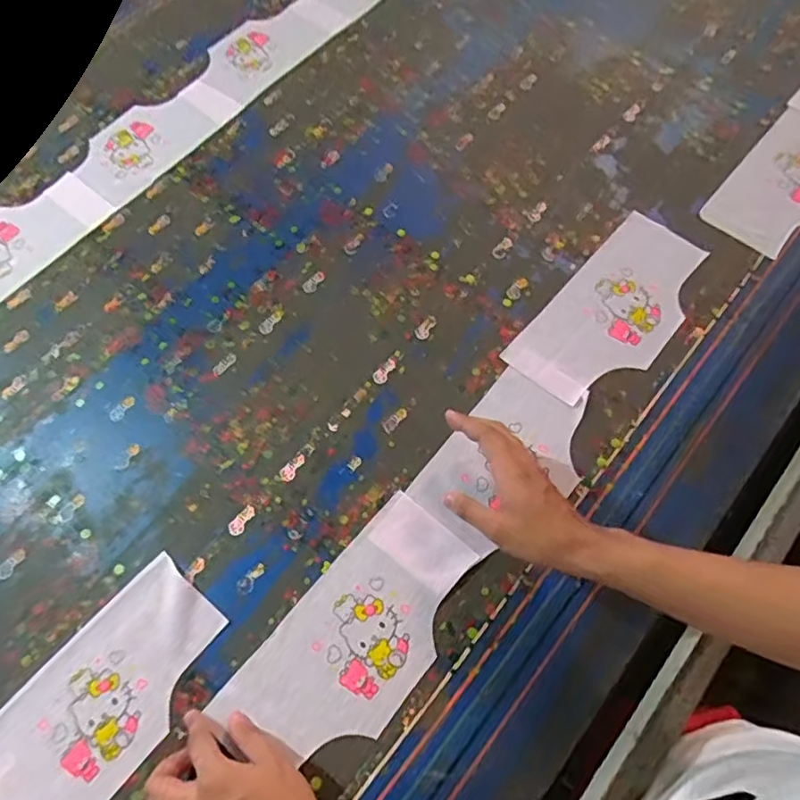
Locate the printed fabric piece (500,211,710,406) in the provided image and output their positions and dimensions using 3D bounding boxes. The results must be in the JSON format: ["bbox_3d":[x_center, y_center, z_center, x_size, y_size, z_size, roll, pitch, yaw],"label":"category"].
[{"bbox_3d":[0.259,-0.112,0.705,0.135,0.009,0.279,36,72,18],"label":"printed fabric piece"}]

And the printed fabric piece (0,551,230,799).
[{"bbox_3d":[-0.288,0.290,0.546,0.132,0.004,0.275,39,72,19],"label":"printed fabric piece"}]

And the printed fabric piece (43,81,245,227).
[{"bbox_3d":[-0.372,-0.371,0.851,0.132,0.006,0.284,35,71,18],"label":"printed fabric piece"}]

